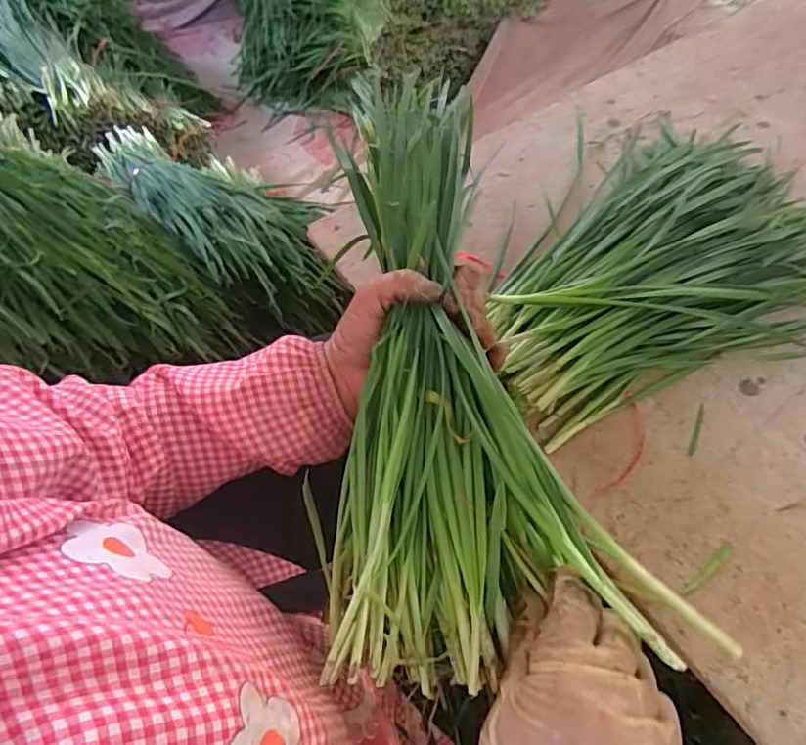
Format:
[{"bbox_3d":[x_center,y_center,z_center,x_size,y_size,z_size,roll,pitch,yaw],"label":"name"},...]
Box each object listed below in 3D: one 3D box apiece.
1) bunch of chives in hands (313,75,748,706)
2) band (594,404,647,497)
[{"bbox_3d":[0.027,-0.023,0.339,0.156,0.065,0.376,-6,69,1],"label":"bunch of chives in hands"},{"bbox_3d":[0.193,0.065,0.478,0.028,0.004,0.101,23,66,10],"label":"band"}]

